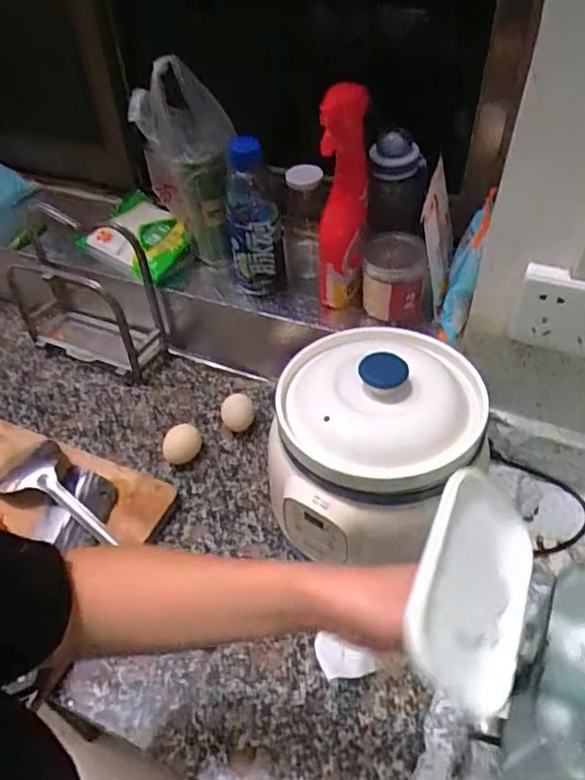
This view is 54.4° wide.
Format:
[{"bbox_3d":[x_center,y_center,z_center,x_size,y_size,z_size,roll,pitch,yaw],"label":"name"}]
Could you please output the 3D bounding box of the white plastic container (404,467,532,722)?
[{"bbox_3d":[0.097,0.101,0.302,0.082,0.009,0.116,44,53,-18],"label":"white plastic container"}]

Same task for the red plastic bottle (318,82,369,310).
[{"bbox_3d":[0.063,-0.224,0.709,0.058,0.271,0.057,3,46,5],"label":"red plastic bottle"}]

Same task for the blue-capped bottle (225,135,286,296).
[{"bbox_3d":[-0.052,-0.225,0.764,0.064,0.202,0.067,-20,48,-16],"label":"blue-capped bottle"}]

